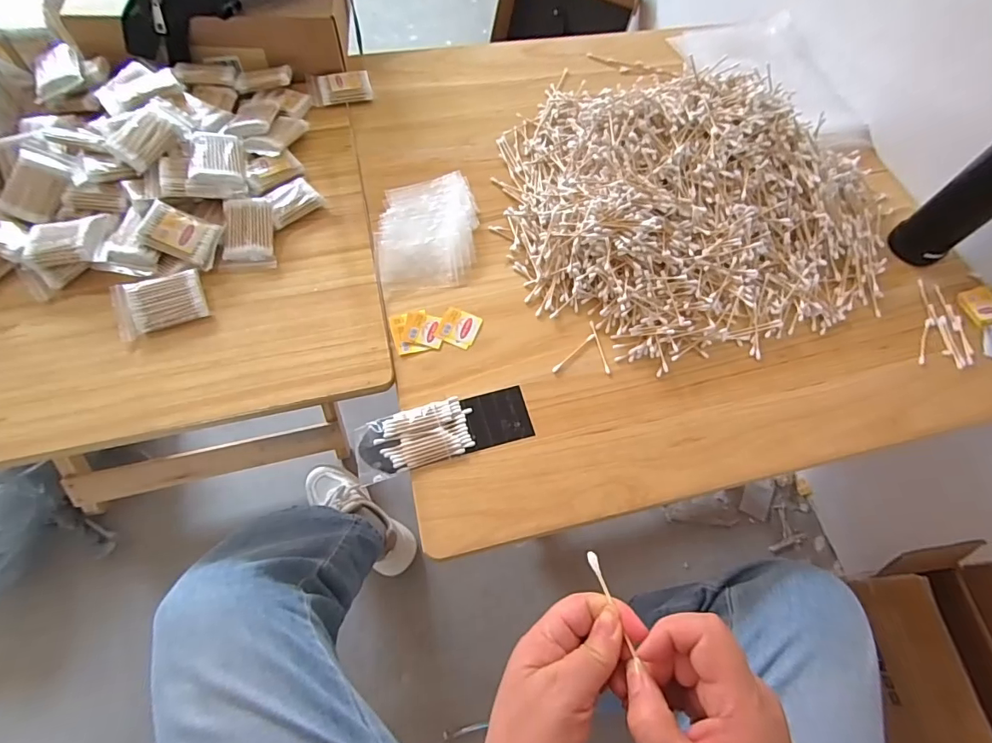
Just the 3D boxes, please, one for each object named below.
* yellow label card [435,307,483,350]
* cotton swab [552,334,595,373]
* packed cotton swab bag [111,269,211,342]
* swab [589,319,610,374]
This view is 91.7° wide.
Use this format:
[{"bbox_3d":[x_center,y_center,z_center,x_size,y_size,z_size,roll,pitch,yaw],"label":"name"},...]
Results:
[{"bbox_3d":[-0.043,-0.052,0.565,0.045,0.004,0.045,20,65,6],"label":"yellow label card"},{"bbox_3d":[0.090,-0.021,0.556,0.070,0.004,0.007,-40,73,-20],"label":"cotton swab"},{"bbox_3d":[-0.379,-0.078,0.542,0.092,0.023,0.064,-21,68,-13],"label":"packed cotton swab bag"},{"bbox_3d":[0.121,-0.029,0.561,0.006,0.004,0.070,-10,66,-8],"label":"swab"}]

